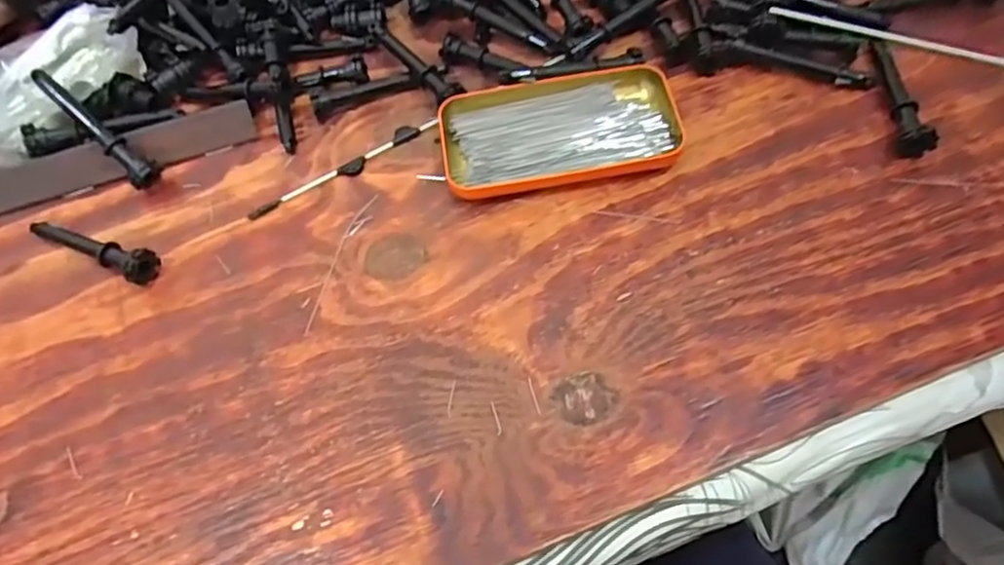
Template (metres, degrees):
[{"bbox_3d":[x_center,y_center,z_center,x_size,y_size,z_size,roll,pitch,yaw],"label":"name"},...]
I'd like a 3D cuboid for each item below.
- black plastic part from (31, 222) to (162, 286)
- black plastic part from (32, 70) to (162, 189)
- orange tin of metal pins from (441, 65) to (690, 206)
[{"bbox_3d":[-0.245,-0.025,0.396,0.093,0.019,0.021,23,65,17],"label":"black plastic part"},{"bbox_3d":[-0.255,-0.096,0.417,0.094,0.016,0.017,43,73,1],"label":"black plastic part"},{"bbox_3d":[0.035,-0.094,0.407,0.141,0.017,0.077,-10,60,-1],"label":"orange tin of metal pins"}]

